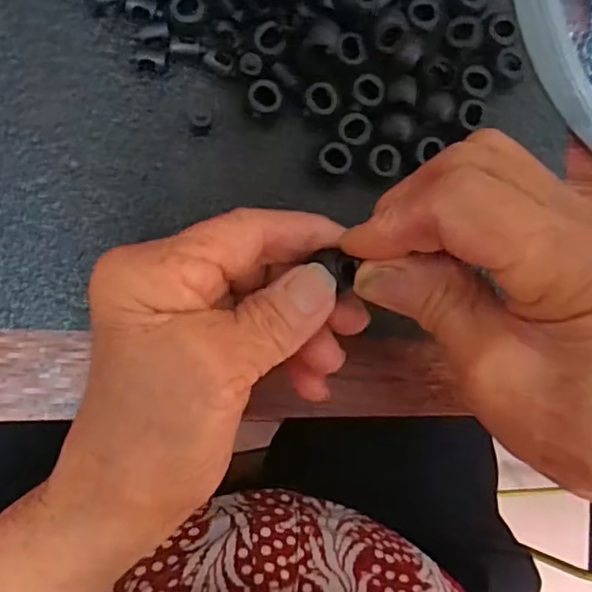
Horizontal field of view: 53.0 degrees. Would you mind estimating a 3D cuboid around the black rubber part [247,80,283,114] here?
[{"bbox_3d":[-0.014,-0.081,0.248,0.013,0.016,0.012,5,90,-10],"label":"black rubber part"}]

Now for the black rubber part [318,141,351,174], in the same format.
[{"bbox_3d":[0.015,-0.058,0.255,0.013,0.018,0.012,0,91,-10],"label":"black rubber part"}]

